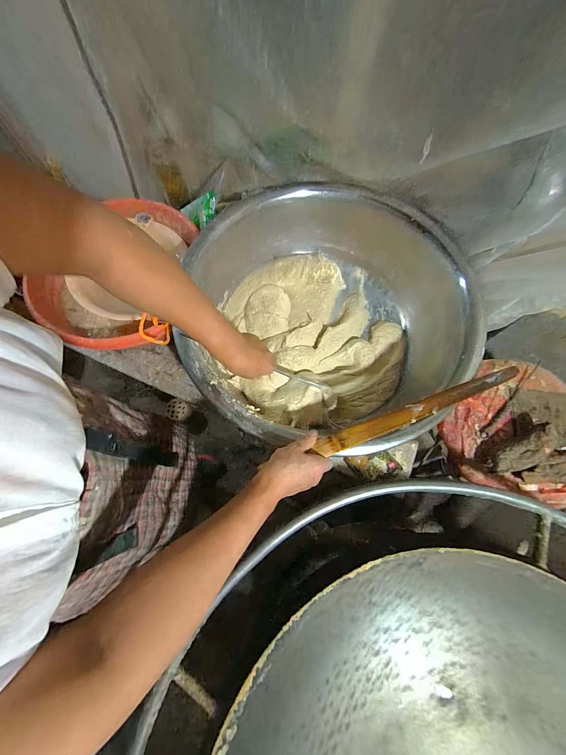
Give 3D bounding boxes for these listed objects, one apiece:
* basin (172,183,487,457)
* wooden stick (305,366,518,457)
[{"bbox_3d":[0.105,-0.138,0.625,0.561,0.178,0.576,1,71,-2],"label":"basin"},{"bbox_3d":[0.228,0.055,0.460,0.372,0.008,0.028,-20,73,-6],"label":"wooden stick"}]

